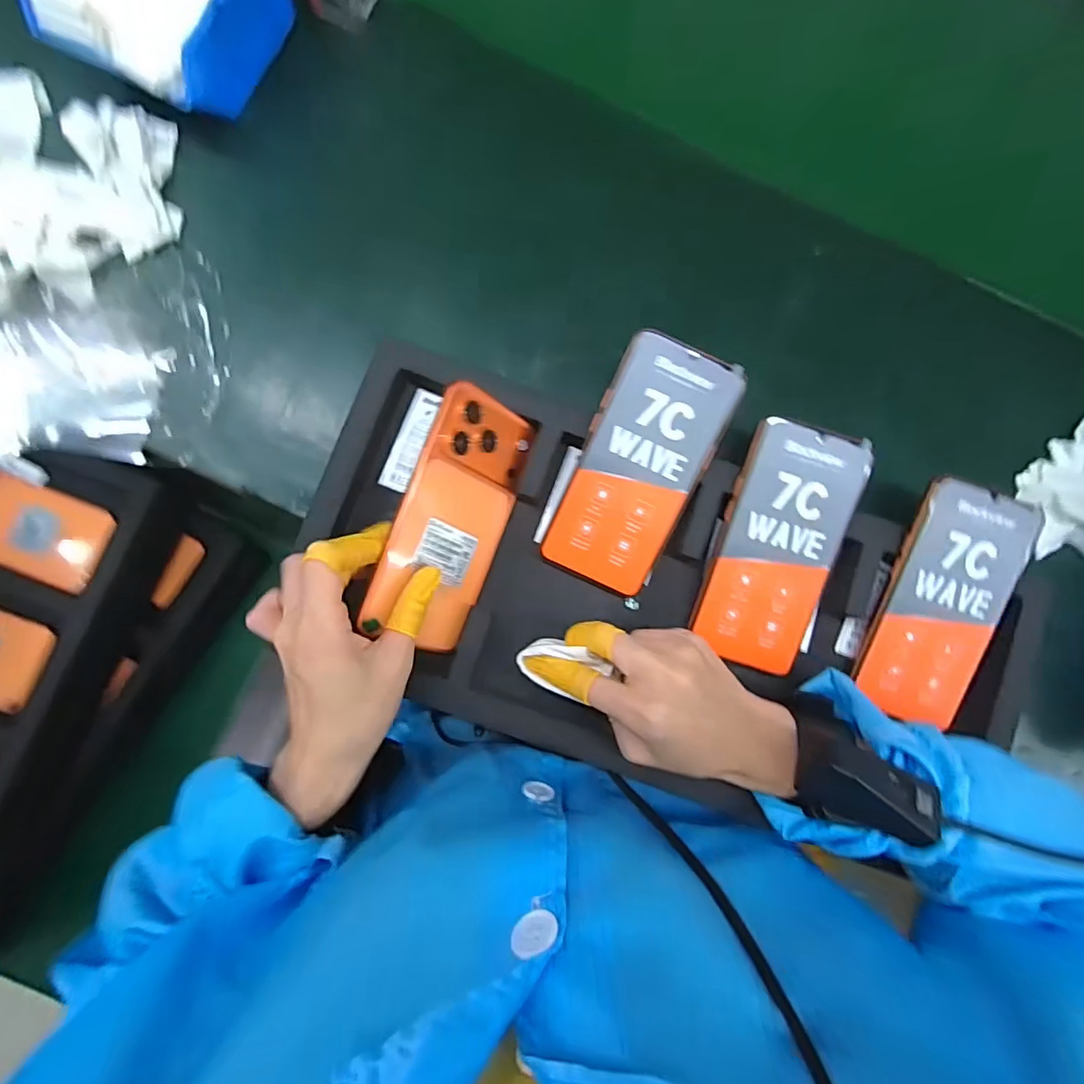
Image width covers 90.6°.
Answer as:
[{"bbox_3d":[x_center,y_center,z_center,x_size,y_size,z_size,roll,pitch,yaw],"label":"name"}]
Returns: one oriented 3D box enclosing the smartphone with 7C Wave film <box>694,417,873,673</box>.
[{"bbox_3d":[0.155,0.004,0.352,0.076,0.007,0.158,15,97,-1],"label":"smartphone with 7C Wave film"}]

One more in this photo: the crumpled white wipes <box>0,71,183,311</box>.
[{"bbox_3d":[-0.364,-0.248,0.370,0.200,0.035,0.165,-17,85,-5],"label":"crumpled white wipes"}]

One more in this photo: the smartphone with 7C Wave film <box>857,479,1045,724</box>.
[{"bbox_3d":[0.268,0.041,0.357,0.074,0.010,0.154,16,97,-1],"label":"smartphone with 7C Wave film"}]

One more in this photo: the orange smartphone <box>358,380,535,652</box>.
[{"bbox_3d":[-0.053,-0.013,0.337,0.074,0.009,0.156,24,84,-41],"label":"orange smartphone"}]

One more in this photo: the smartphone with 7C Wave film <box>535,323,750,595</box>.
[{"bbox_3d":[0.064,-0.048,0.348,0.077,0.007,0.159,24,99,0],"label":"smartphone with 7C Wave film"}]

